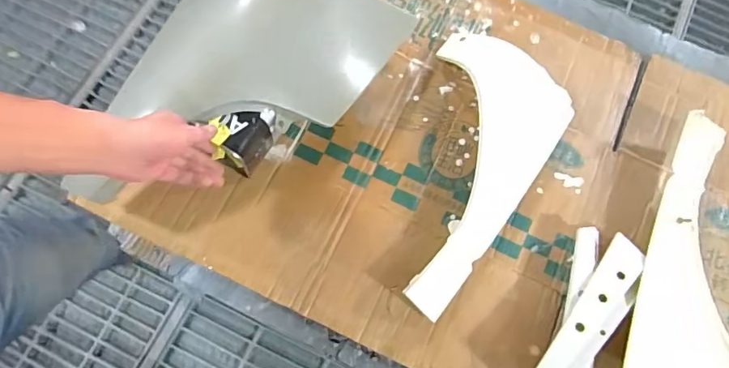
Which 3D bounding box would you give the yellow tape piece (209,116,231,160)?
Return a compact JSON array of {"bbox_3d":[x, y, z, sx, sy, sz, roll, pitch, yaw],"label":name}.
[{"bbox_3d":[-0.174,-0.055,0.587,0.019,0.017,0.052,3,110,0],"label":"yellow tape piece"}]

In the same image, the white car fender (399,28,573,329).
[{"bbox_3d":[0.173,-0.015,0.677,0.190,0.053,0.405,15,74,2],"label":"white car fender"}]

